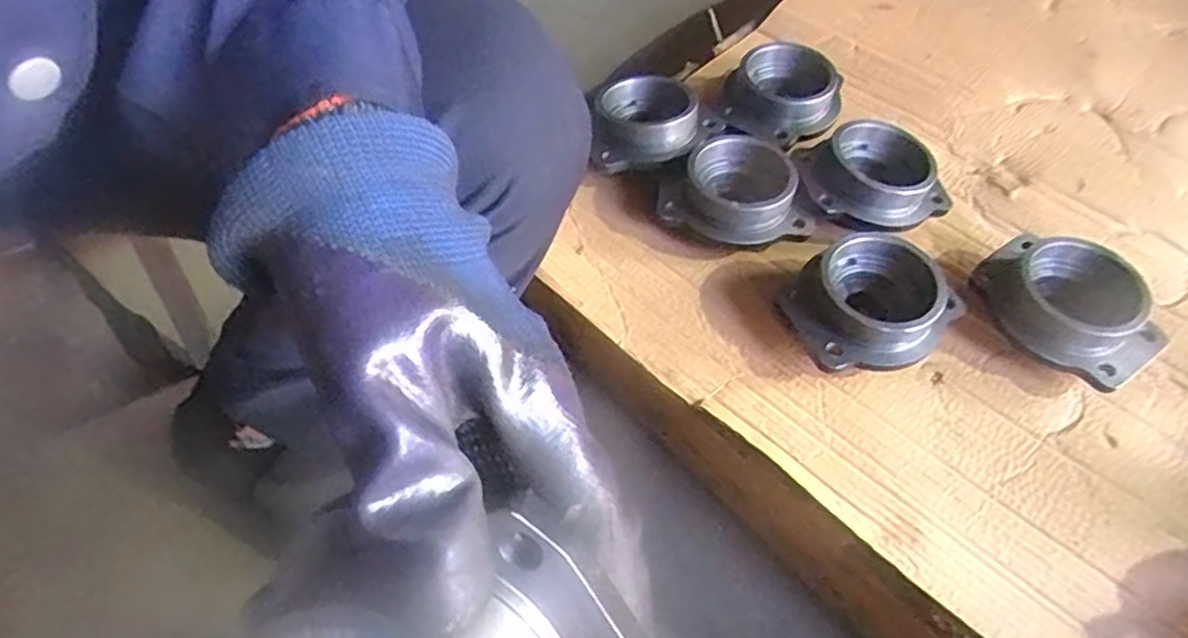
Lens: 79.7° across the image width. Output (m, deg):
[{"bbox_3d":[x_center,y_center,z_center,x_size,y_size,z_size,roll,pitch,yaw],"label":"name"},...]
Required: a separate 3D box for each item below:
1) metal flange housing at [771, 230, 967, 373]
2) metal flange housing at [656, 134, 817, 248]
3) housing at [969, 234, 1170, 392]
[{"bbox_3d":[0.195,-0.012,0.511,0.113,0.055,0.100,-26,60,-17],"label":"metal flange housing"},{"bbox_3d":[0.119,-0.098,0.576,0.120,0.053,0.094,22,59,14],"label":"metal flange housing"},{"bbox_3d":[0.339,-0.009,0.511,0.094,0.053,0.125,-38,64,-23],"label":"housing"}]

